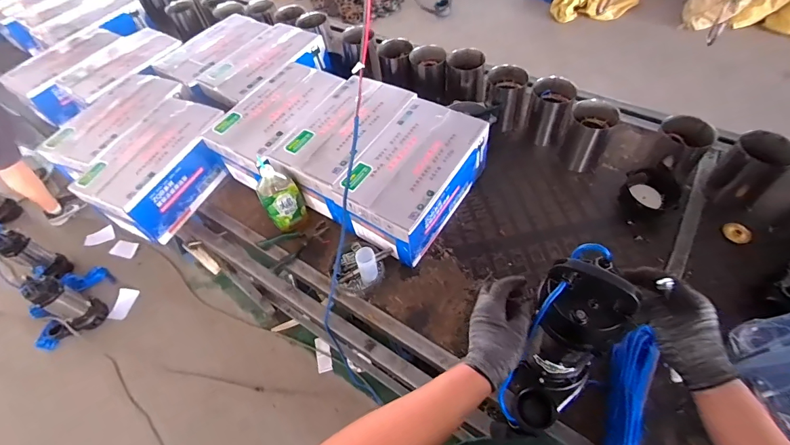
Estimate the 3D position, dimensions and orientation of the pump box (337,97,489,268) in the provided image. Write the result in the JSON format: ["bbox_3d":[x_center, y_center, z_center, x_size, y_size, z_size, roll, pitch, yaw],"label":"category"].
[{"bbox_3d":[0.053,-0.123,1.045,0.242,0.163,0.407,27,62,23],"label":"pump box"}]

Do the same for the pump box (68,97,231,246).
[{"bbox_3d":[-0.705,-0.172,1.170,0.239,0.157,0.412,20,60,20],"label":"pump box"}]

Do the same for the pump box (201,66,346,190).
[{"bbox_3d":[-0.358,-0.311,1.209,0.242,0.161,0.419,25,62,22],"label":"pump box"}]

